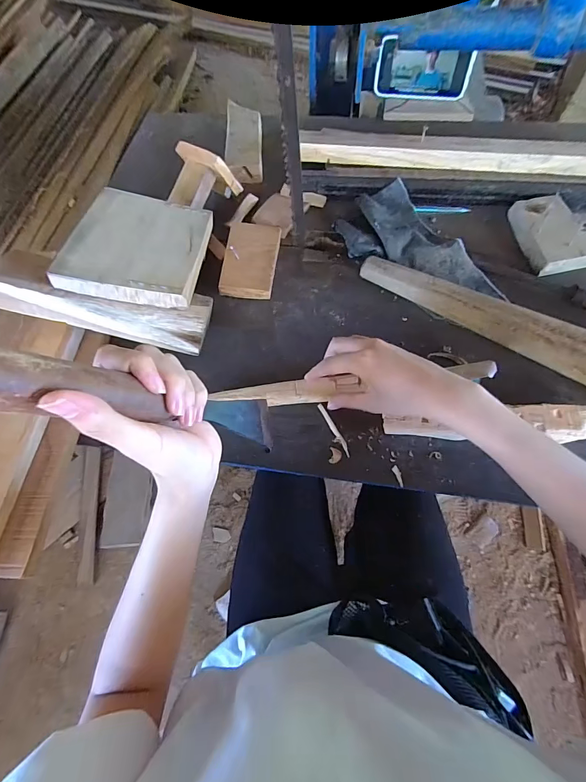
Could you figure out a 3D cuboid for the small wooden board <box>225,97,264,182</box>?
[{"bbox_3d":[-0.080,-0.416,0.600,0.058,0.028,0.175,-4,64,2],"label":"small wooden board"}]

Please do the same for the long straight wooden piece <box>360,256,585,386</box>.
[{"bbox_3d":[0.245,-0.079,0.411,0.357,0.041,0.046,30,70,17],"label":"long straight wooden piece"}]

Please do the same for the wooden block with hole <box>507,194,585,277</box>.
[{"bbox_3d":[0.363,-0.217,0.483,0.109,0.030,0.123,-9,64,-1],"label":"wooden block with hole"}]

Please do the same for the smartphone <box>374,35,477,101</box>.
[{"bbox_3d":[0.222,-0.543,0.613,0.155,0.074,0.014,11,55,6],"label":"smartphone"}]

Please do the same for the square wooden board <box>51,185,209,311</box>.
[{"bbox_3d":[-0.184,-0.179,0.441,0.144,0.021,0.176,8,55,-8],"label":"square wooden board"}]

